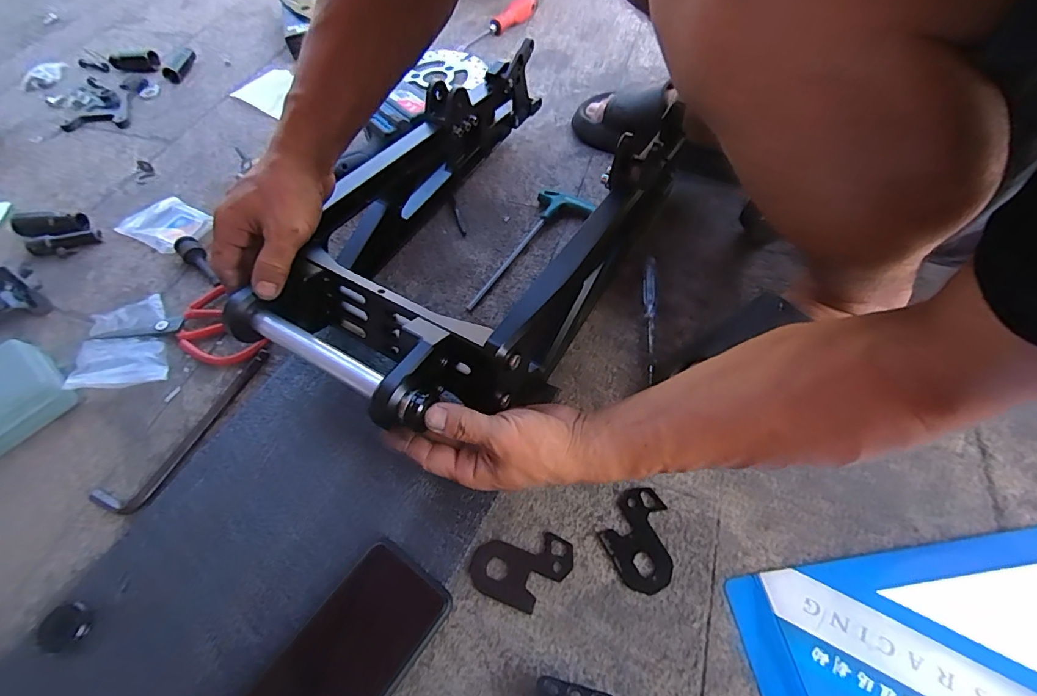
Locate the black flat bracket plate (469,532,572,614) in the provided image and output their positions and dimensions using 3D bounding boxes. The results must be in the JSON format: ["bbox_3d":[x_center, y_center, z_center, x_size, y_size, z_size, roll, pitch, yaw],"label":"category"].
[{"bbox_3d":[0.003,0.168,0.359,0.076,0.004,0.049,-6,56,-2],"label":"black flat bracket plate"}]

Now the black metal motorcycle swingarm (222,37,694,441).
[{"bbox_3d":[-0.035,-0.122,0.487,0.257,0.114,0.450,26,61,18],"label":"black metal motorcycle swingarm"}]

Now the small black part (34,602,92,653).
[{"bbox_3d":[-0.324,0.200,0.342,0.030,0.014,0.030,-5,56,-1],"label":"small black part"}]

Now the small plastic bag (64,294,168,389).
[{"bbox_3d":[-0.405,-0.007,0.486,0.074,0.022,0.105,-20,58,-11],"label":"small plastic bag"}]

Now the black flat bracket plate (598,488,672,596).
[{"bbox_3d":[0.090,0.147,0.371,0.049,0.005,0.075,4,57,5],"label":"black flat bracket plate"}]

